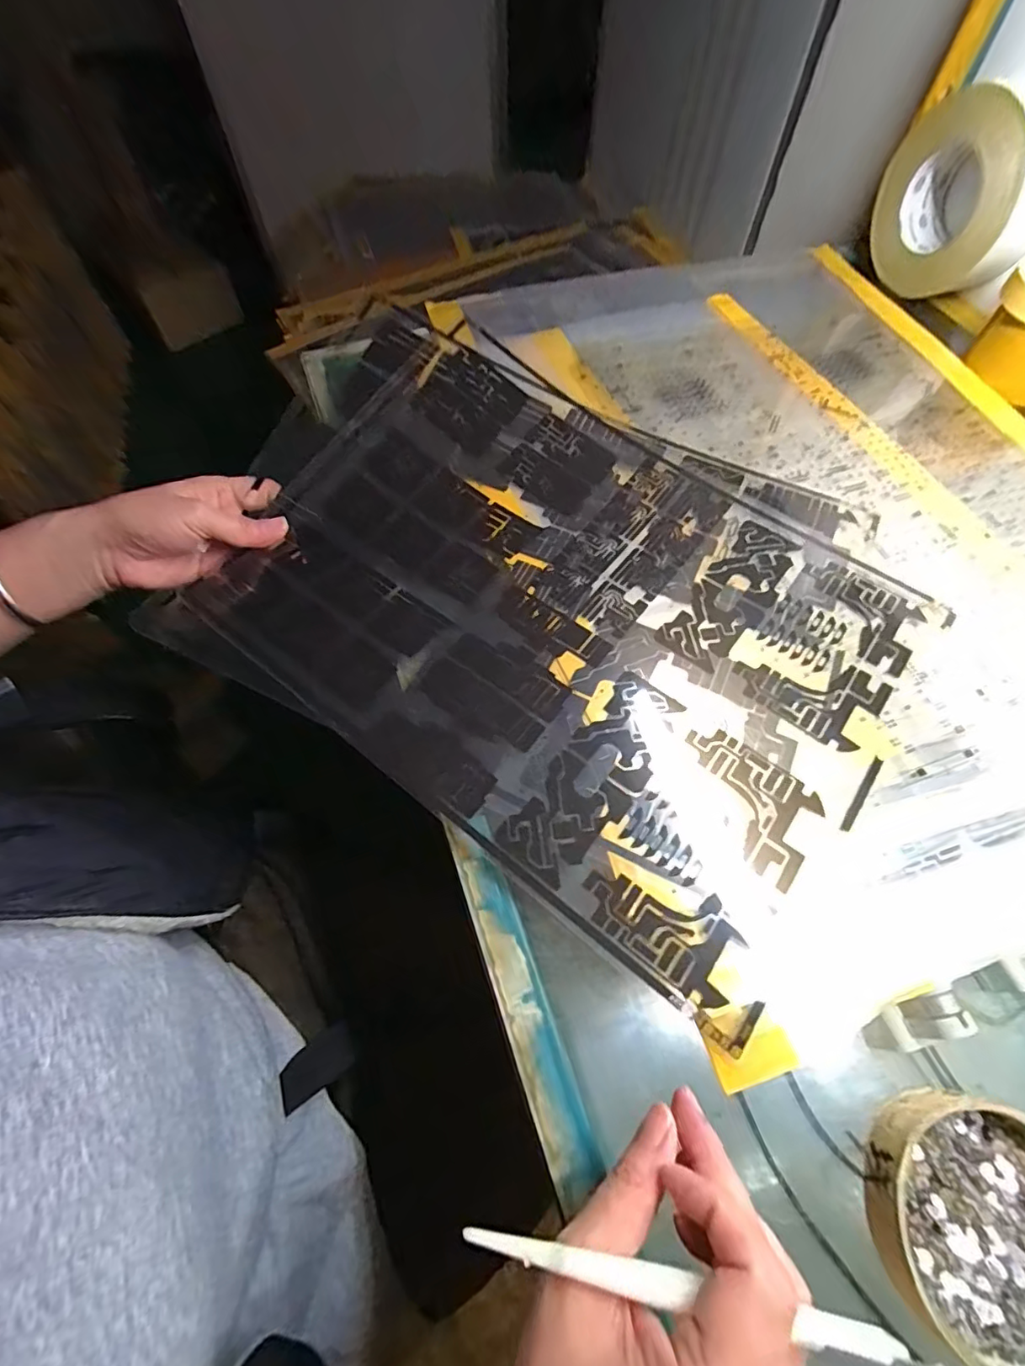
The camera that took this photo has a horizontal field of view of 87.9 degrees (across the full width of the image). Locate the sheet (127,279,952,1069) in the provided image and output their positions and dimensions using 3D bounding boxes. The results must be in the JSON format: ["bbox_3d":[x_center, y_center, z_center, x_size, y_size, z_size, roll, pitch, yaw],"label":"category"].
[{"bbox_3d":[0.015,-0.069,0.350,0.455,0.056,0.327,32,65,14],"label":"sheet"}]

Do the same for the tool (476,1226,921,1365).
[{"bbox_3d":[0.051,0.198,0.174,0.135,0.007,0.008,4,61,11],"label":"tool"}]

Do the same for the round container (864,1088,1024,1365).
[{"bbox_3d":[0.180,0.209,0.202,0.079,0.019,0.083,1,62,-2],"label":"round container"}]

